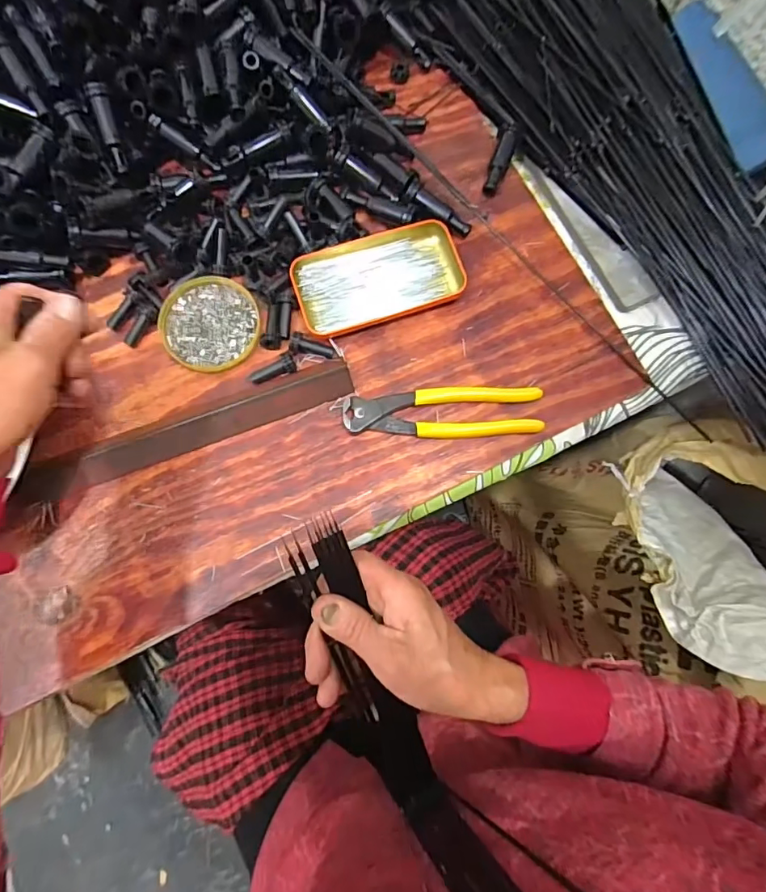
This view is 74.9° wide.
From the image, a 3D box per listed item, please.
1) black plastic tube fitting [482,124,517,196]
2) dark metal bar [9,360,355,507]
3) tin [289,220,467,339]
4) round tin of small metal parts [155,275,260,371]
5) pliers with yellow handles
[{"bbox_3d":[0.109,-0.266,0.464,0.016,0.016,0.067,17,78,2],"label":"black plastic tube fitting"},{"bbox_3d":[-0.158,-0.012,0.408,0.275,0.014,0.033,-20,79,-5],"label":"dark metal bar"},{"bbox_3d":[-0.005,-0.148,0.436,0.141,0.017,0.074,-18,79,-5],"label":"tin"},{"bbox_3d":[-0.147,-0.105,0.426,0.080,0.009,0.084,0,78,-1],"label":"round tin of small metal parts"},{"bbox_3d":[0.050,-0.027,0.412,0.160,0.013,0.041,-3,78,-2],"label":"pliers with yellow handles"}]

